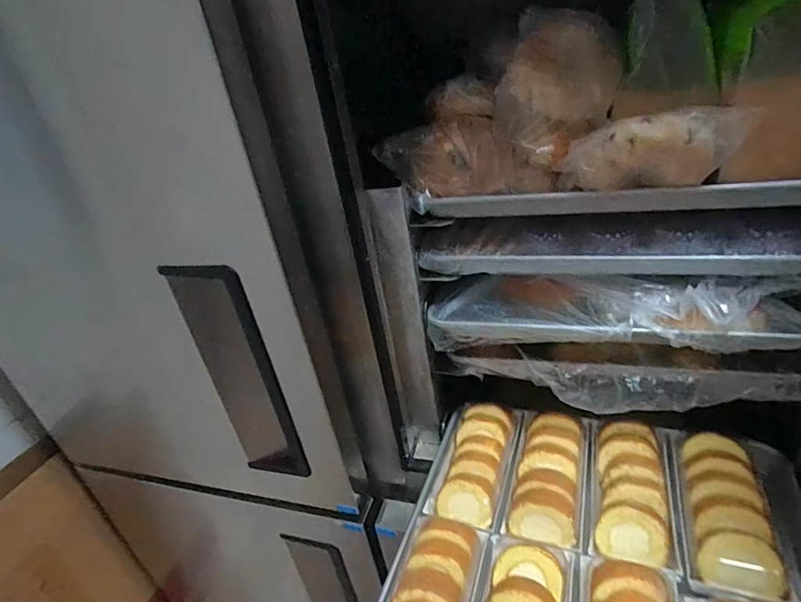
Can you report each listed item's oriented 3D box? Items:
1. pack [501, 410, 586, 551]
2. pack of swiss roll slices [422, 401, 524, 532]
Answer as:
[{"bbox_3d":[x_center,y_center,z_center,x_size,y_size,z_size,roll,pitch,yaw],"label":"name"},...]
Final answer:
[{"bbox_3d":[0.178,0.208,0.557,0.077,0.045,0.189,6,26,22],"label":"pack"},{"bbox_3d":[0.094,0.206,0.596,0.090,0.046,0.194,7,27,23],"label":"pack of swiss roll slices"}]

